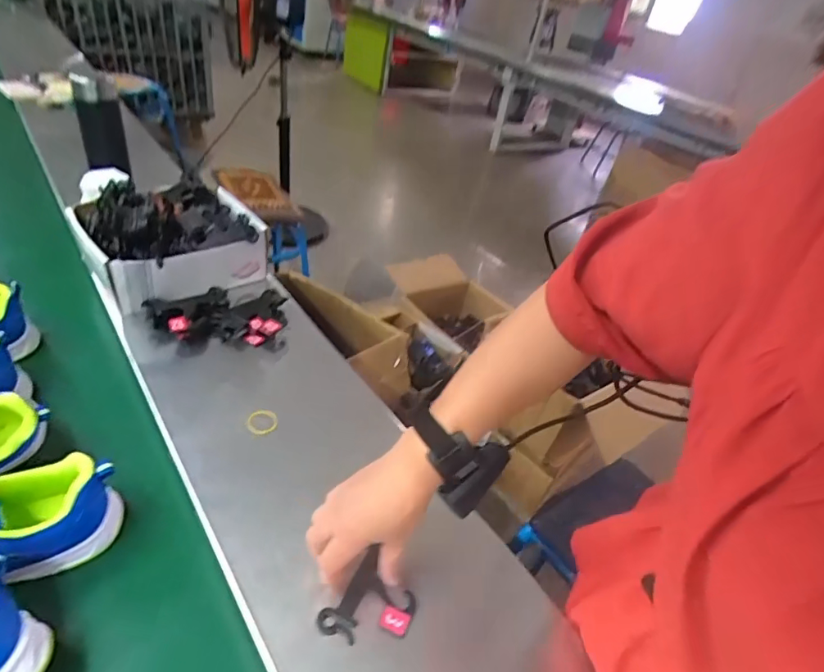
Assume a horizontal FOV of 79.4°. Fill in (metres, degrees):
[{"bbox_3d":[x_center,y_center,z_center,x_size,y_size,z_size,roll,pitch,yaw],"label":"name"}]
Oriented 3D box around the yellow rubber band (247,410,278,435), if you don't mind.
[{"bbox_3d":[-0.176,0.102,0.588,0.037,0.005,0.034,10,39,-8],"label":"yellow rubber band"}]

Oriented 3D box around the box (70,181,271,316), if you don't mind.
[{"bbox_3d":[-0.364,-0.153,0.763,0.235,0.152,0.192,-20,47,-37],"label":"box"}]

